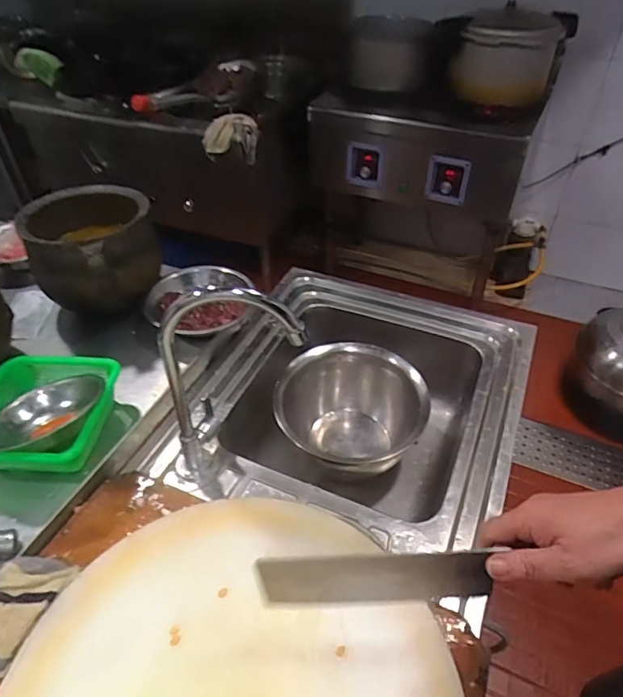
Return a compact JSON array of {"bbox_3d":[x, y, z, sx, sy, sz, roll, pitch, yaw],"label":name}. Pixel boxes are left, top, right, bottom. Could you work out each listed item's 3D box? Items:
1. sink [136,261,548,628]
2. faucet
[{"bbox_3d":[0.078,0.121,0.854,0.478,0.237,0.511,17,46,19],"label":"sink"},{"bbox_3d":[-0.099,0.053,0.616,0.171,0.325,0.077,-11,44,-10],"label":"faucet"}]

